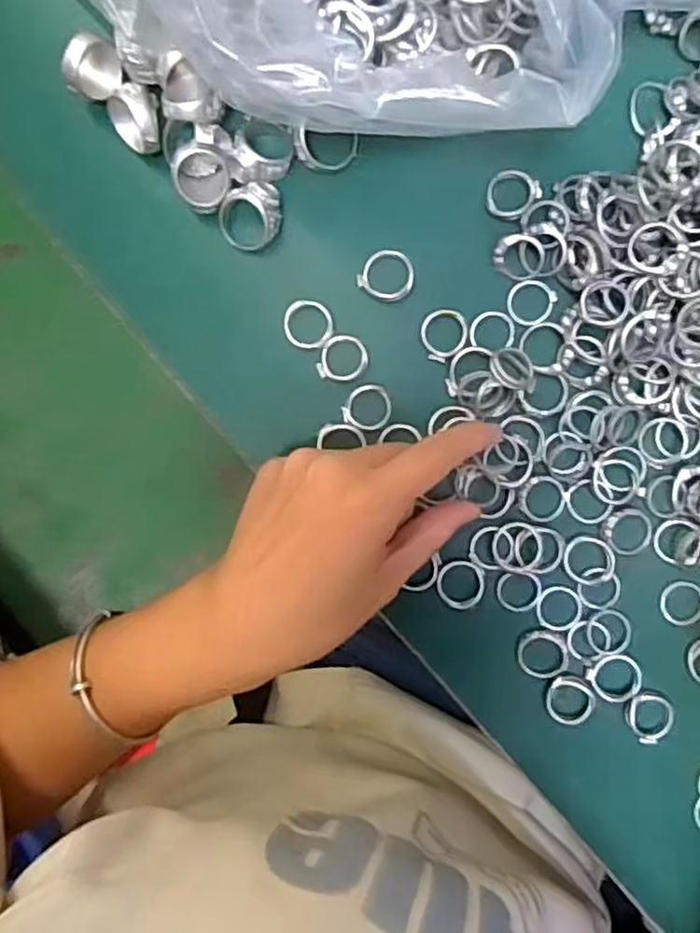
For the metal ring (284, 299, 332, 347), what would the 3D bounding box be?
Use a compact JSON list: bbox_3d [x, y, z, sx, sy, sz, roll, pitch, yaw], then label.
[{"bbox_3d":[-0.019,-0.063,0.305,0.022,0.004,0.021,0,95,5],"label":"metal ring"}]

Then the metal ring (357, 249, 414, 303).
[{"bbox_3d":[0.017,-0.083,0.302,0.023,0.004,0.021,0,95,5],"label":"metal ring"}]

